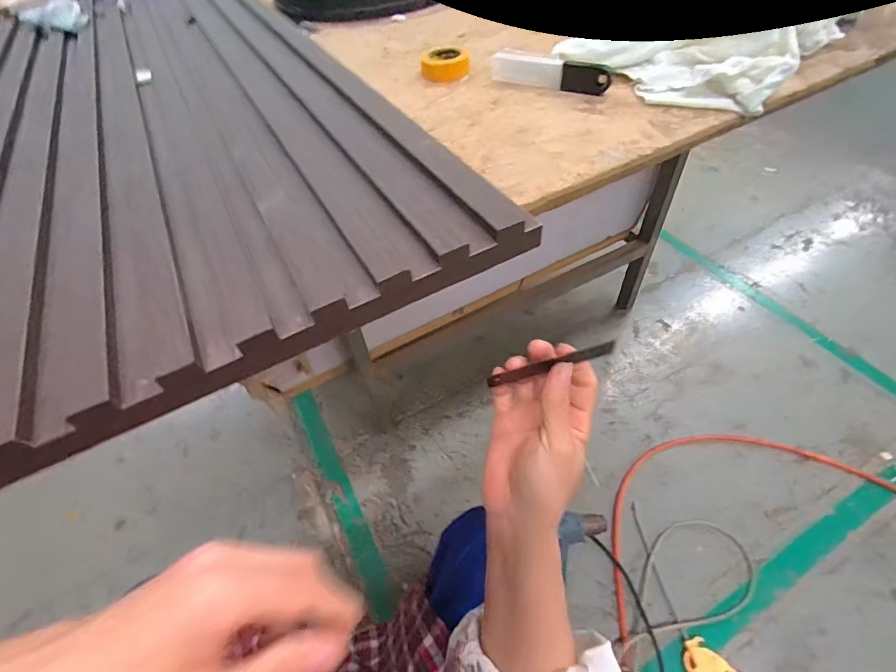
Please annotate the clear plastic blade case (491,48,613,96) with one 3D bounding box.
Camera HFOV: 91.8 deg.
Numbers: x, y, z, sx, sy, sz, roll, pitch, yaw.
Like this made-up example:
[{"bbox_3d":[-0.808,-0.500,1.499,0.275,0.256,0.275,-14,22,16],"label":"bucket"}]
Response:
[{"bbox_3d":[0.103,-0.271,0.445,0.125,0.022,0.023,27,58,24],"label":"clear plastic blade case"}]

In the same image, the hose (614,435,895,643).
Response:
[{"bbox_3d":[0.707,0.476,0.772,0.776,0.033,0.577,31,60,27],"label":"hose"}]

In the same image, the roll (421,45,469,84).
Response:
[{"bbox_3d":[-0.003,-0.310,0.492,0.052,0.023,0.052,-3,51,3],"label":"roll"}]

